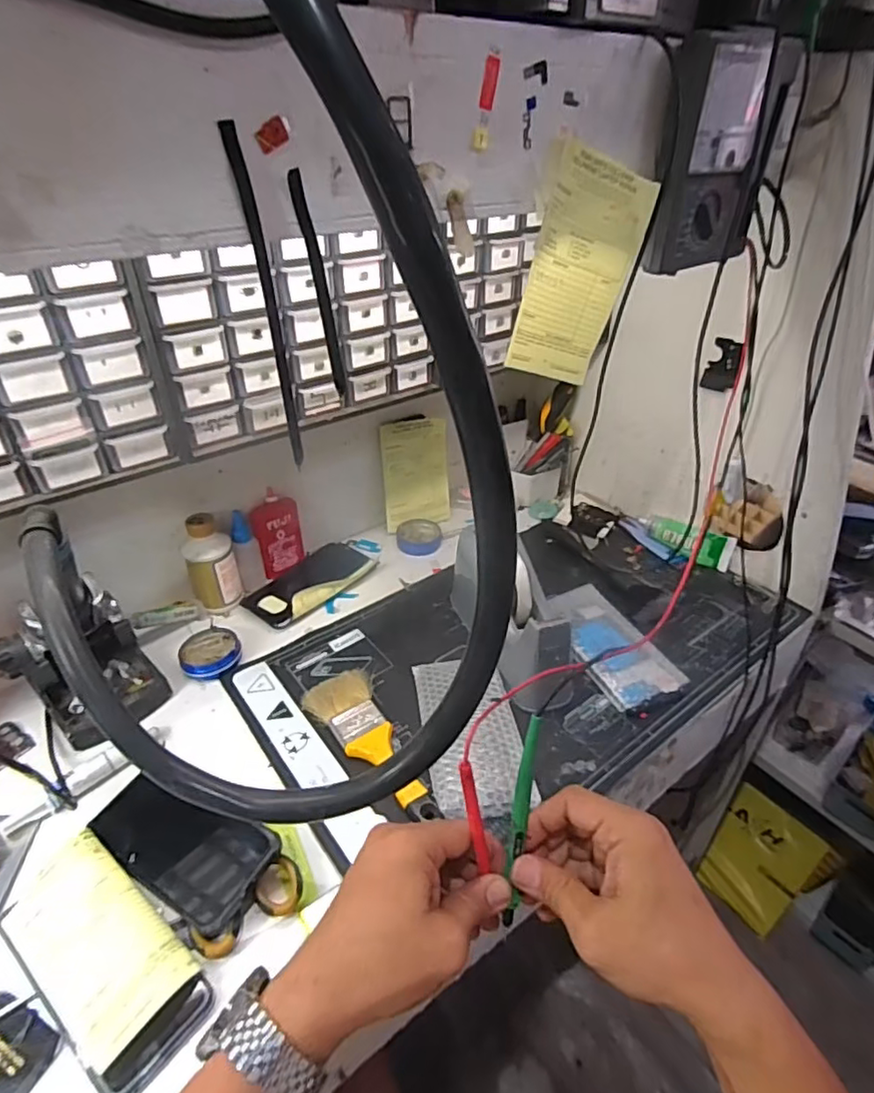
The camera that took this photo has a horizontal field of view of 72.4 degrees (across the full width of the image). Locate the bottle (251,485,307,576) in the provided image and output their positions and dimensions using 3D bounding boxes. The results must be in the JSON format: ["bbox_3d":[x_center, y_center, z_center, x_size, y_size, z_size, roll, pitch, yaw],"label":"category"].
[{"bbox_3d":[-0.198,-0.016,0.749,0.022,0.094,0.063,25,43,31],"label":"bottle"}]

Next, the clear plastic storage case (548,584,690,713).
[{"bbox_3d":[0.184,0.104,0.659,0.087,0.010,0.167,-16,39,-21],"label":"clear plastic storage case"}]

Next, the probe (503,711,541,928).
[{"bbox_3d":[0.050,0.168,0.364,0.010,0.135,0.006,8,7,11],"label":"probe"}]

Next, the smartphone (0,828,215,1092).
[{"bbox_3d":[-0.231,0.281,0.415,0.161,0.022,0.078,24,43,29],"label":"smartphone"}]

